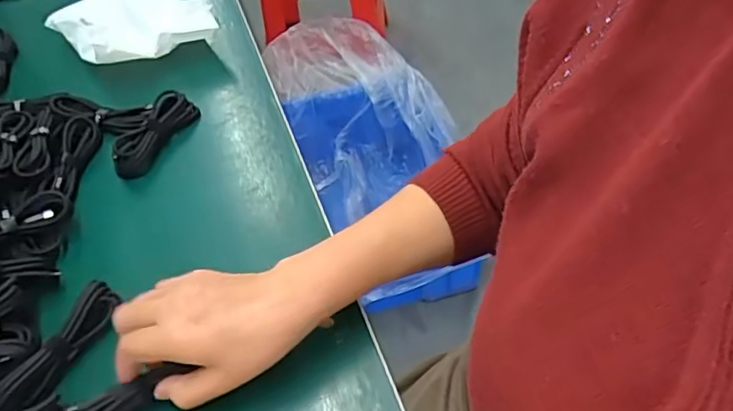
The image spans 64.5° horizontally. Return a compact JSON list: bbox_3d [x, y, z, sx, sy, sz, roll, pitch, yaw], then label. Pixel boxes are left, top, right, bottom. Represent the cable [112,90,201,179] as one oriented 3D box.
[{"bbox_3d":[-0.216,-0.076,0.587,0.037,0.032,0.114,15,53,18],"label":"cable"}]

